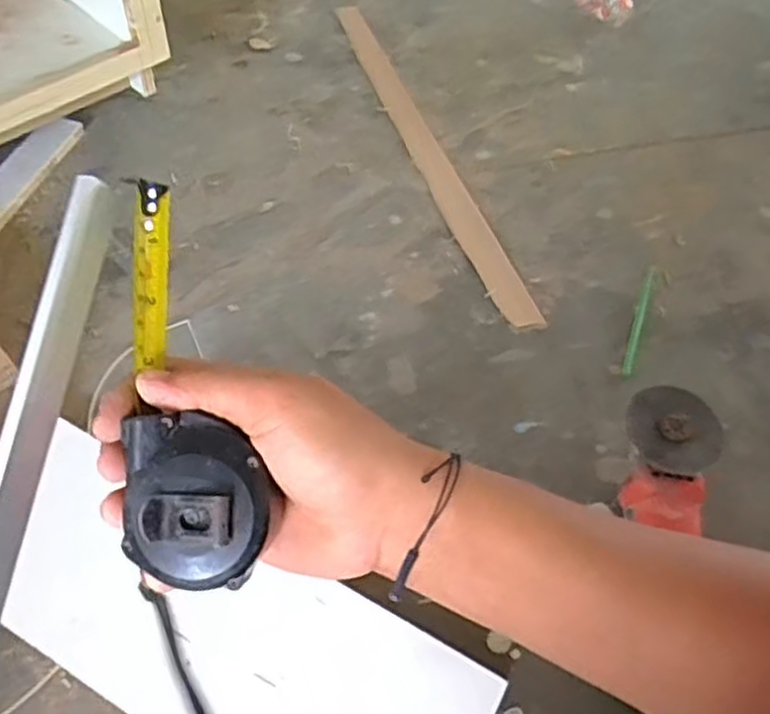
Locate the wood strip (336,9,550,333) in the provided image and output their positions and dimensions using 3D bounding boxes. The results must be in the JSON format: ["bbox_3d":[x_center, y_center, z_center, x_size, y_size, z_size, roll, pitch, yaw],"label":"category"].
[{"bbox_3d":[0.053,-0.298,1.050,0.053,0.009,0.684,-14,57,-14],"label":"wood strip"}]

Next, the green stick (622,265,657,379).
[{"bbox_3d":[0.300,-0.046,0.879,0.011,0.008,0.181,20,55,10],"label":"green stick"}]

